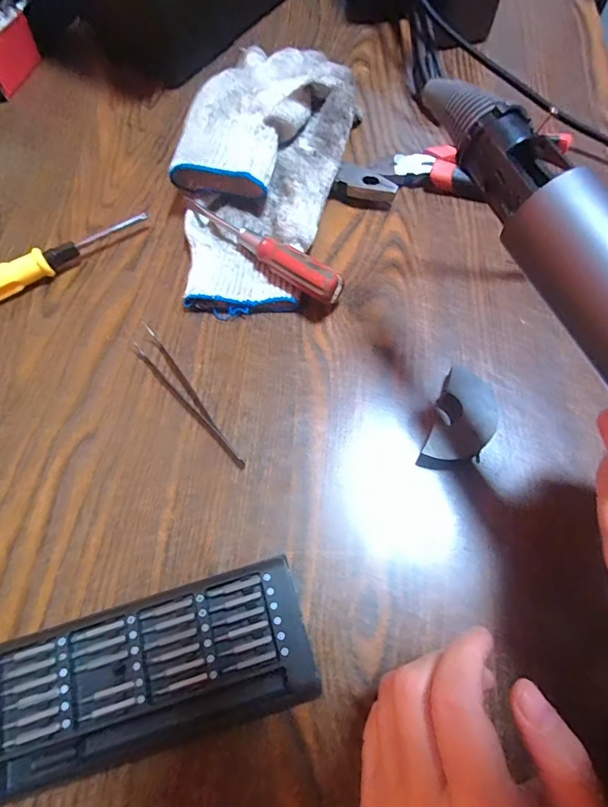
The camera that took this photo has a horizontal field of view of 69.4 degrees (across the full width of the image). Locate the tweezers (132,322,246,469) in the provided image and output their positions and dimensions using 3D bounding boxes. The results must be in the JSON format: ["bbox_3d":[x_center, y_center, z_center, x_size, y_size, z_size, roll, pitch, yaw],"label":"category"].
[{"bbox_3d":[-0.076,-0.004,0.279,0.016,0.007,0.115,-34,71,-13],"label":"tweezers"}]

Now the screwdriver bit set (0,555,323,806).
[{"bbox_3d":[-0.073,0.134,0.215,0.155,0.018,0.068,-16,68,-6],"label":"screwdriver bit set"}]

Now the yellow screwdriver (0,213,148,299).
[{"bbox_3d":[-0.185,-0.099,0.315,0.153,0.019,0.018,-29,70,-11],"label":"yellow screwdriver"}]

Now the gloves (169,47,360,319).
[{"bbox_3d":[-0.033,-0.182,0.328,0.122,0.054,0.245,15,68,7],"label":"gloves"}]

